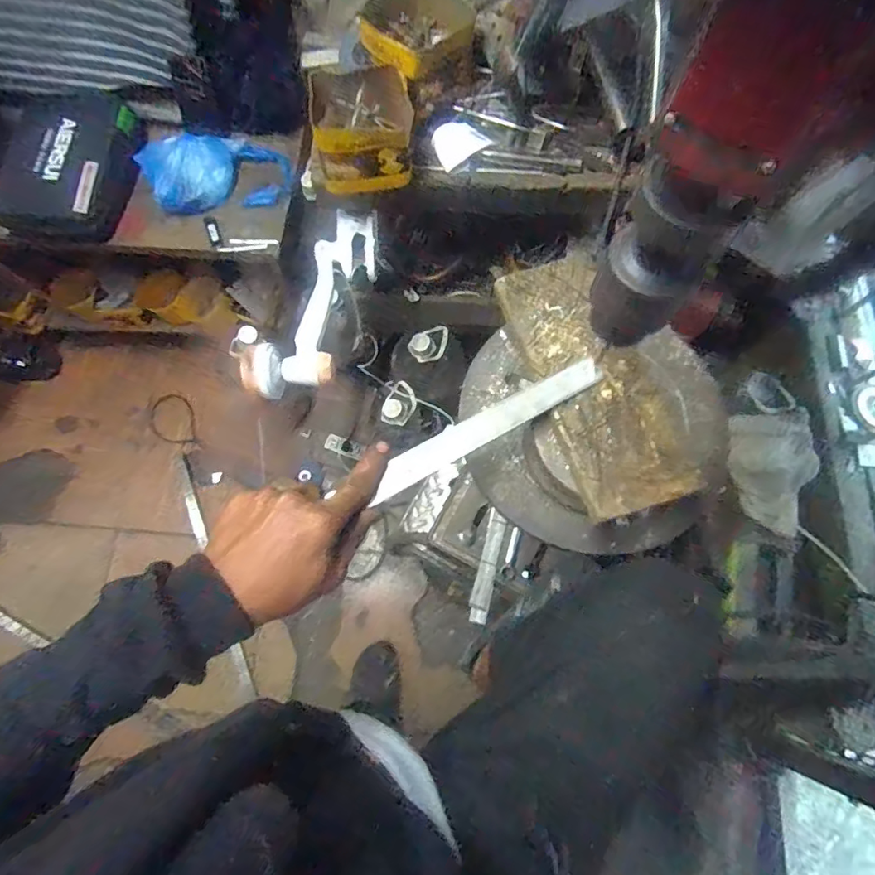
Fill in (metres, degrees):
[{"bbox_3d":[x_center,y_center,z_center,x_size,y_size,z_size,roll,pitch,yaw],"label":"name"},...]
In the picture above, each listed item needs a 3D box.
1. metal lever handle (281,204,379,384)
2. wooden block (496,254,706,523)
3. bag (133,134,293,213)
[{"bbox_3d":[-0.154,-0.211,0.771,0.092,0.055,0.272,12,73,3],"label":"metal lever handle"},{"bbox_3d":[0.128,-0.053,0.429,0.088,0.017,0.226,-16,74,-6],"label":"wooden block"},{"bbox_3d":[-0.442,-0.522,1.018,0.281,0.084,0.144,-9,74,-4],"label":"bag"}]

